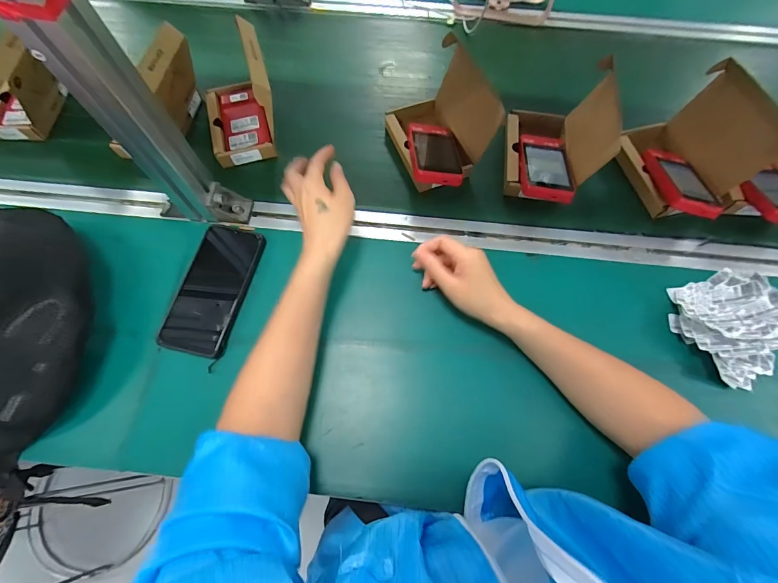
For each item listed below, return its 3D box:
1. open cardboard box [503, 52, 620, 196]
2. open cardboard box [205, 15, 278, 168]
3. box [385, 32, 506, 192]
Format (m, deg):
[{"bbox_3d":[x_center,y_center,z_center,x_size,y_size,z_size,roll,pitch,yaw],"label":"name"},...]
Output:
[{"bbox_3d":[0.220,-0.213,0.484,0.102,0.111,0.150,5,68,7],"label":"open cardboard box"},{"bbox_3d":[-0.215,-0.272,0.499,0.095,0.119,0.158,-18,67,-2],"label":"open cardboard box"},{"bbox_3d":[0.072,-0.241,0.507,0.128,0.101,0.162,-22,67,-4],"label":"box"}]

